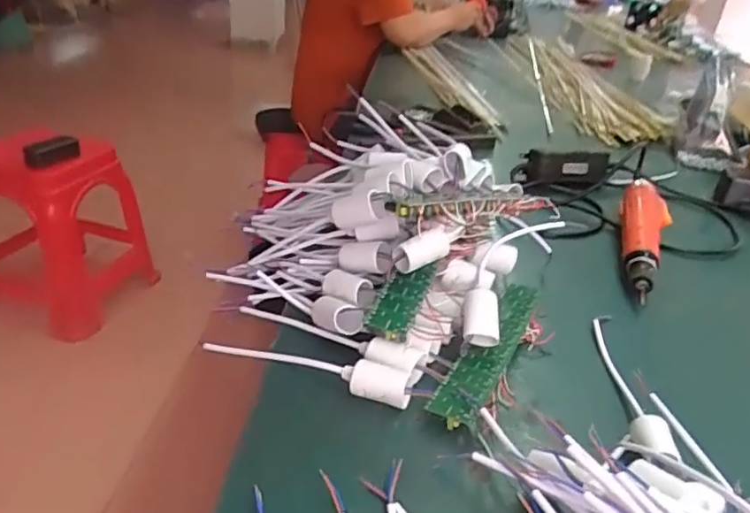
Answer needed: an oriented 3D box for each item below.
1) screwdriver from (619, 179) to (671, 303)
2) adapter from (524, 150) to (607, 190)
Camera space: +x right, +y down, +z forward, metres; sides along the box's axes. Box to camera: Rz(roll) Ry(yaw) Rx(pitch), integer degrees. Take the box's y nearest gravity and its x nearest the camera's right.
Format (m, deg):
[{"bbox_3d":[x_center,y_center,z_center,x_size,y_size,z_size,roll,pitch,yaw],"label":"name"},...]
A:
[{"bbox_3d":[0.321,-0.027,0.704,0.057,0.049,0.242,15,32,18],"label":"screwdriver"},{"bbox_3d":[0.286,-0.133,0.870,0.126,0.047,0.033,0,31,-7],"label":"adapter"}]

